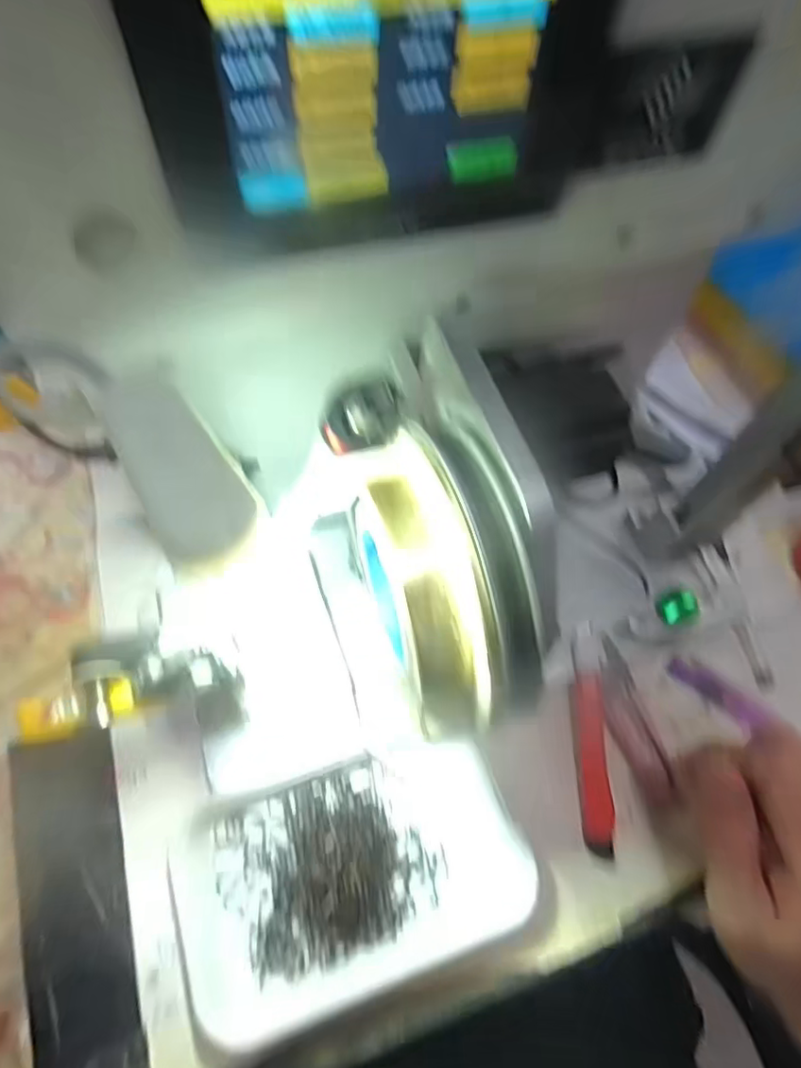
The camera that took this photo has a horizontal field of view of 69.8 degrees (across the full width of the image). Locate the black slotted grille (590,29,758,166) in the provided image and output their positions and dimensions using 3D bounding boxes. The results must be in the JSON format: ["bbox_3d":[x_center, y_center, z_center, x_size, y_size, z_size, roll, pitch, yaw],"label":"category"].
[{"bbox_3d":[0.091,-0.145,0.194,0.054,0.033,0.007,-19,66,-13],"label":"black slotted grille"}]

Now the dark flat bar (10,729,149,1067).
[{"bbox_3d":[-0.163,0.196,0.288,0.054,0.014,0.182,-15,65,-11],"label":"dark flat bar"}]

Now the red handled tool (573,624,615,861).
[{"bbox_3d":[0.111,0.115,0.329,0.015,0.008,0.125,1,76,-3],"label":"red handled tool"}]

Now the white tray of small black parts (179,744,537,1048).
[{"bbox_3d":[-0.025,0.171,0.292,0.169,0.028,0.105,-16,65,-12],"label":"white tray of small black parts"}]

